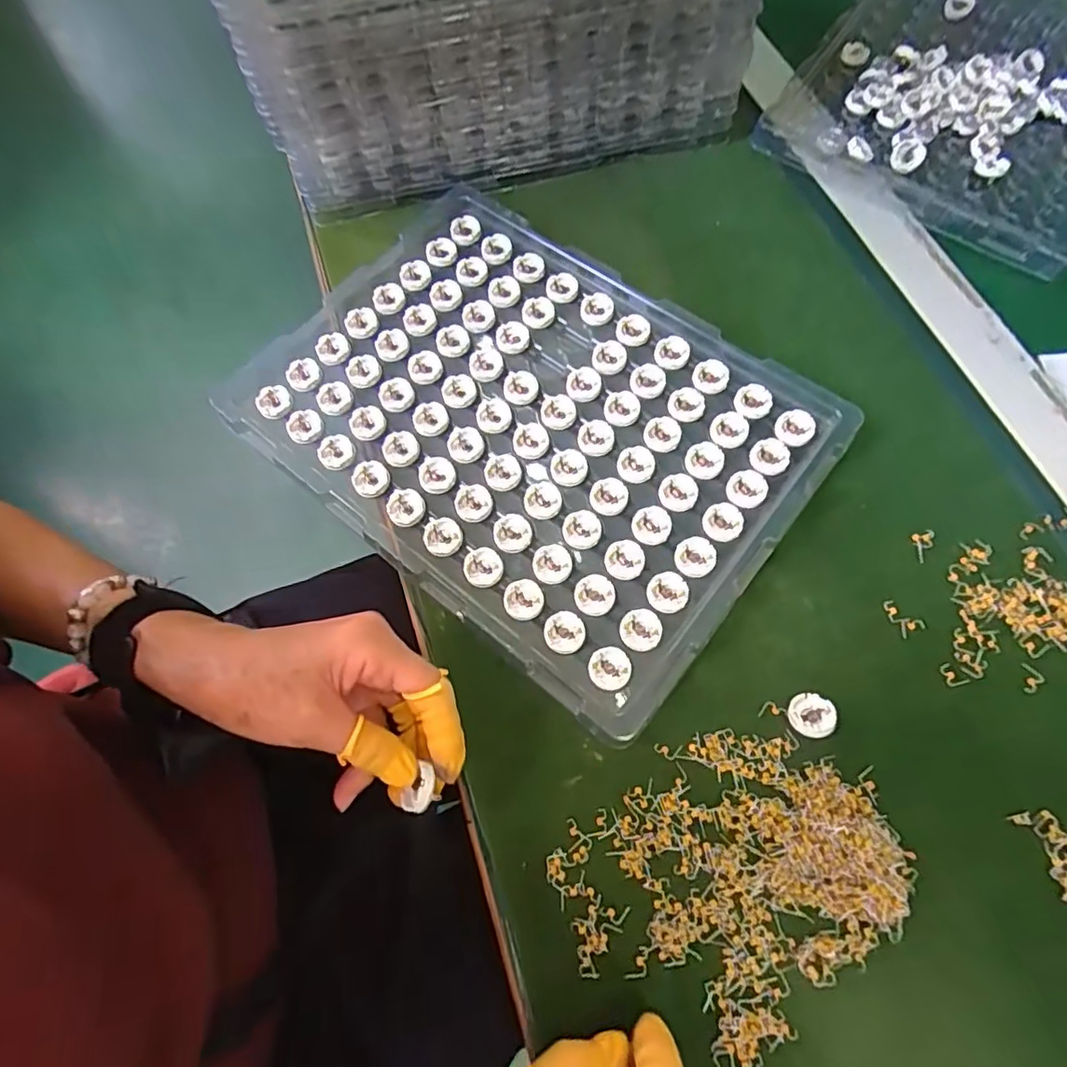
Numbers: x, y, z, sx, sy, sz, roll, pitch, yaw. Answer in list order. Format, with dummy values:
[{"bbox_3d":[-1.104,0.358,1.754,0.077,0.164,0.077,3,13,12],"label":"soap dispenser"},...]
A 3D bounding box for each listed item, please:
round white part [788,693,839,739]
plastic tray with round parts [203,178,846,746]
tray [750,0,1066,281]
[{"bbox_3d":[0.149,0.097,0.316,0.024,0.006,0.023,6,60,25],"label":"round white part"},{"bbox_3d":[-0.005,-0.078,0.387,0.348,0.015,0.252,38,73,14],"label":"plastic tray with round parts"},{"bbox_3d":[0.381,-0.394,0.507,0.250,0.017,0.360,32,72,12],"label":"tray"}]

